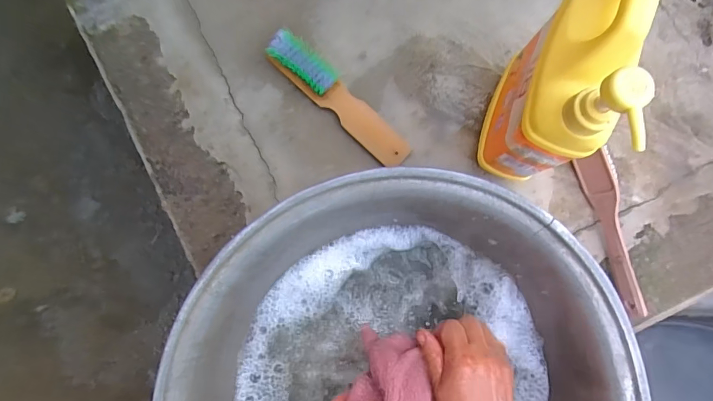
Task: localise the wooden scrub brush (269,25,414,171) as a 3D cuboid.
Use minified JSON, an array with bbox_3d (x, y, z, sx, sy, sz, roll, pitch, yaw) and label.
[{"bbox_3d":[-0.021,-0.120,0.511,0.207,0.023,0.042,43,85,5],"label":"wooden scrub brush"}]

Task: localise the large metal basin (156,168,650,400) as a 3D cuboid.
[{"bbox_3d":[0.038,0.177,0.415,0.385,0.138,0.384,0,83,0],"label":"large metal basin"}]

